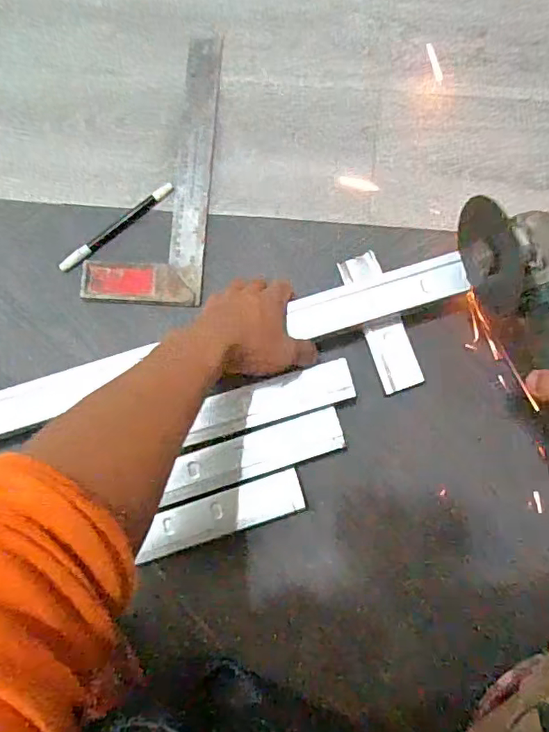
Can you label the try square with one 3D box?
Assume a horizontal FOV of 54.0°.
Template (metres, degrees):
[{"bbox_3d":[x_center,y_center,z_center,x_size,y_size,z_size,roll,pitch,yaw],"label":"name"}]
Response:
[{"bbox_3d":[-0.129,-0.218,0.581,0.124,0.014,0.308,4,84,3],"label":"try square"}]

